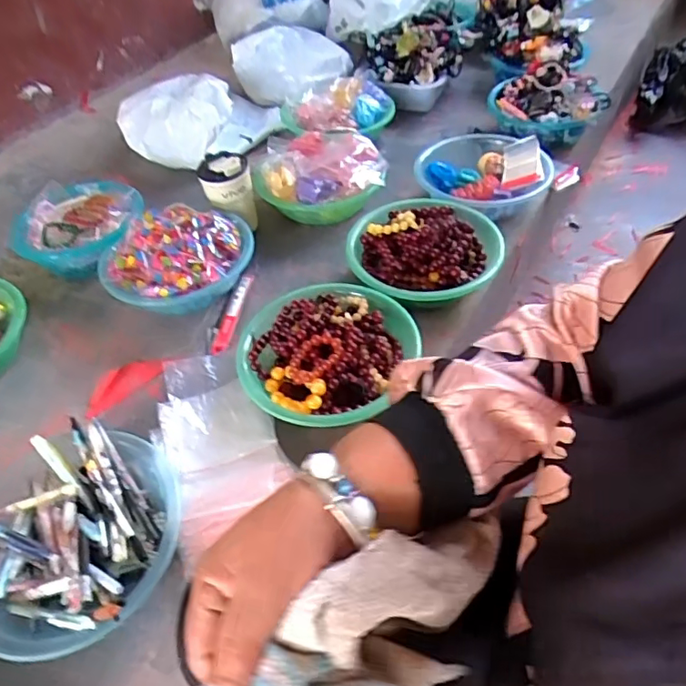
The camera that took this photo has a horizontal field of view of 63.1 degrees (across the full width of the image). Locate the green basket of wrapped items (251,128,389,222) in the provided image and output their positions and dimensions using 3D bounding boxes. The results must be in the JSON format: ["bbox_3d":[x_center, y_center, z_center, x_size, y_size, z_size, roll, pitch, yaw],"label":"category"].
[{"bbox_3d":[-0.040,-0.310,1.041,0.234,0.103,0.214,-2,48,4],"label":"green basket of wrapped items"}]

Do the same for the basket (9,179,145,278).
[{"bbox_3d":[-0.466,-0.204,1.006,0.233,0.093,0.205,1,48,7],"label":"basket"}]

